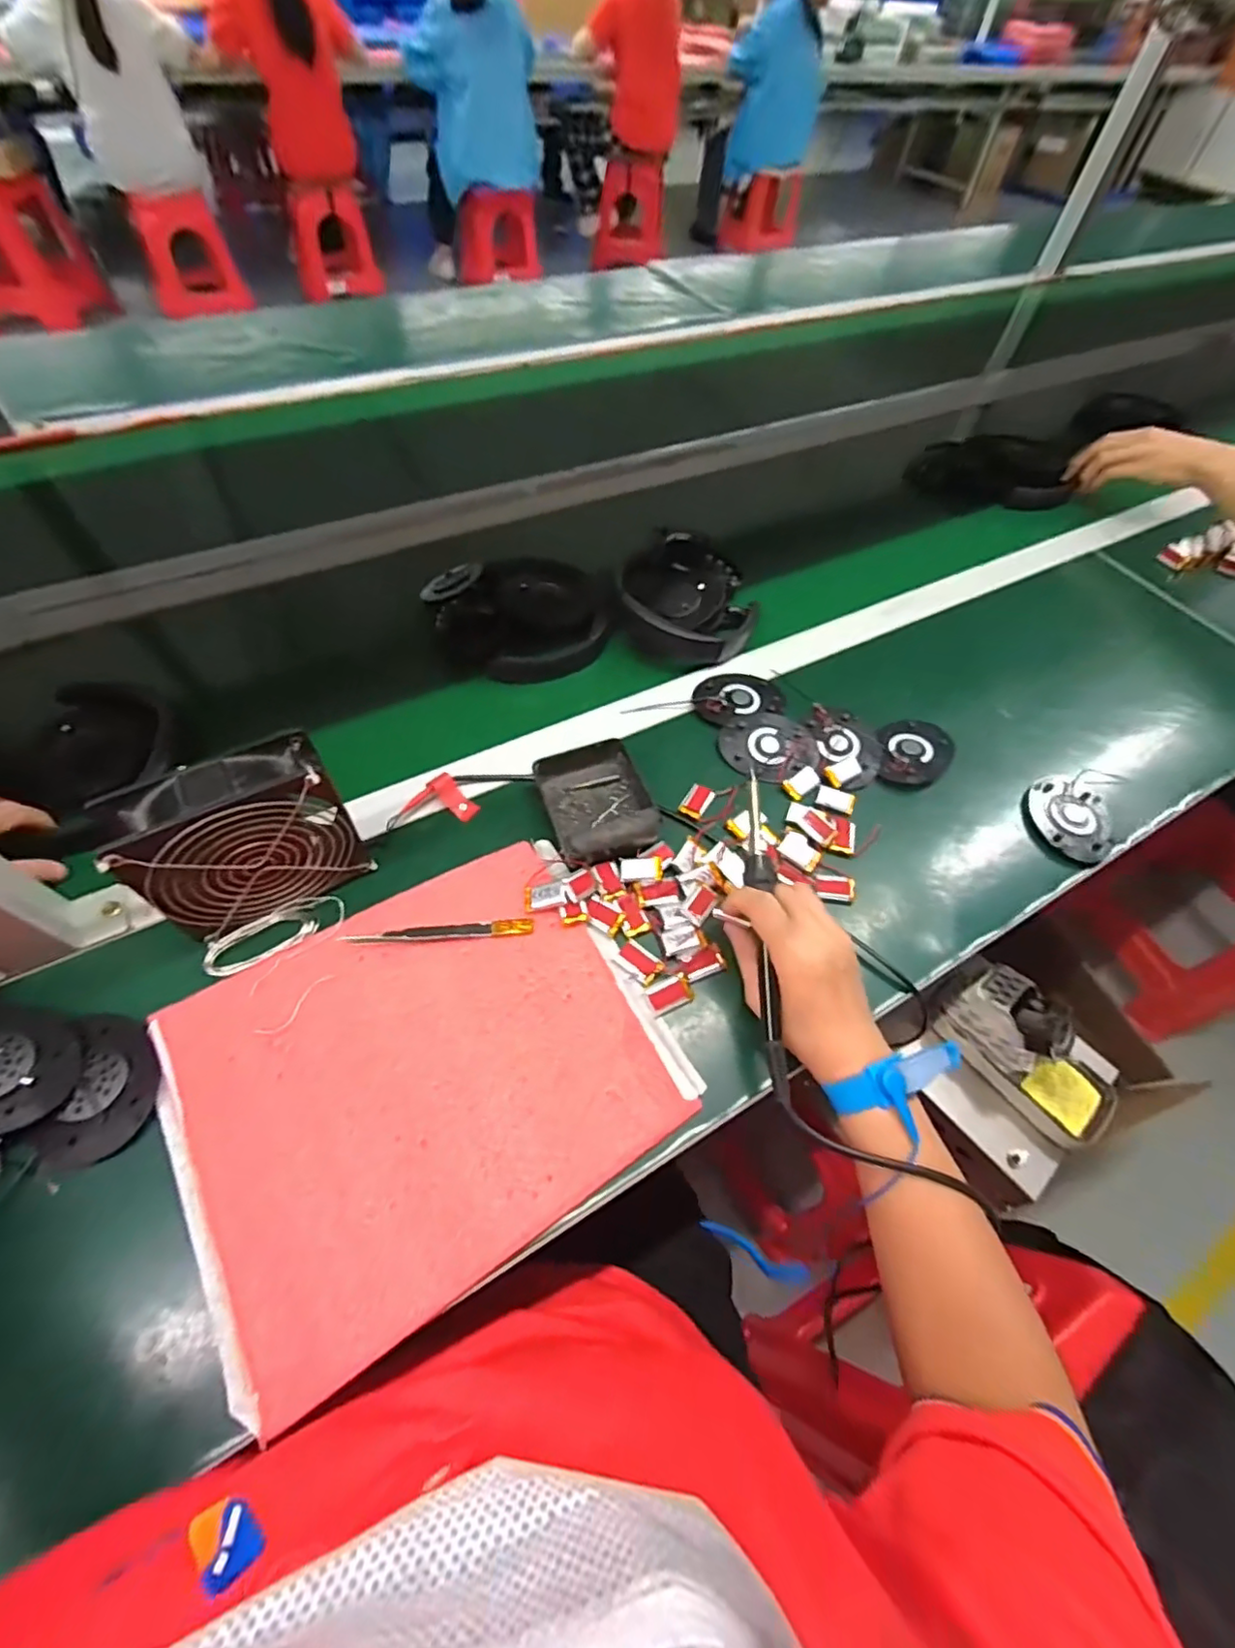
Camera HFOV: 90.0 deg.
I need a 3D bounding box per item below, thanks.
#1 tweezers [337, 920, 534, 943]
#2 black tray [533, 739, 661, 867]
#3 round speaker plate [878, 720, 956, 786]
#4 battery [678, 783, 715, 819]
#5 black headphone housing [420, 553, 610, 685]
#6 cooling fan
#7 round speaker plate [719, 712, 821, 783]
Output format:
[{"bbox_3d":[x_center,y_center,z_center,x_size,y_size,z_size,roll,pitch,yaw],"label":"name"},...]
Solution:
[{"bbox_3d":[-0.123,0.074,0.425,0.127,0.007,0.011,-4,57,-7],"label":"tweezers"},{"bbox_3d":[-0.016,-0.022,0.490,0.081,0.030,0.105,-14,58,-13],"label":"black tray"},{"bbox_3d":[0.269,-0.065,0.557,0.063,0.012,0.074,10,56,3],"label":"round speaker plate"},{"bbox_3d":[0.066,-0.019,0.512,0.020,0.006,0.032,28,59,14],"label":"battery"},{"bbox_3d":[-0.098,-0.208,0.613,0.157,0.045,0.145,-16,59,-14],"label":"black headphone housing"},{"bbox_3d":[-0.237,0.011,0.394,0.123,0.112,0.049,-26,63,-20],"label":"cooling fan"},{"bbox_3d":[0.134,-0.070,0.545,0.075,0.005,0.078,2,56,-3],"label":"round speaker plate"}]

